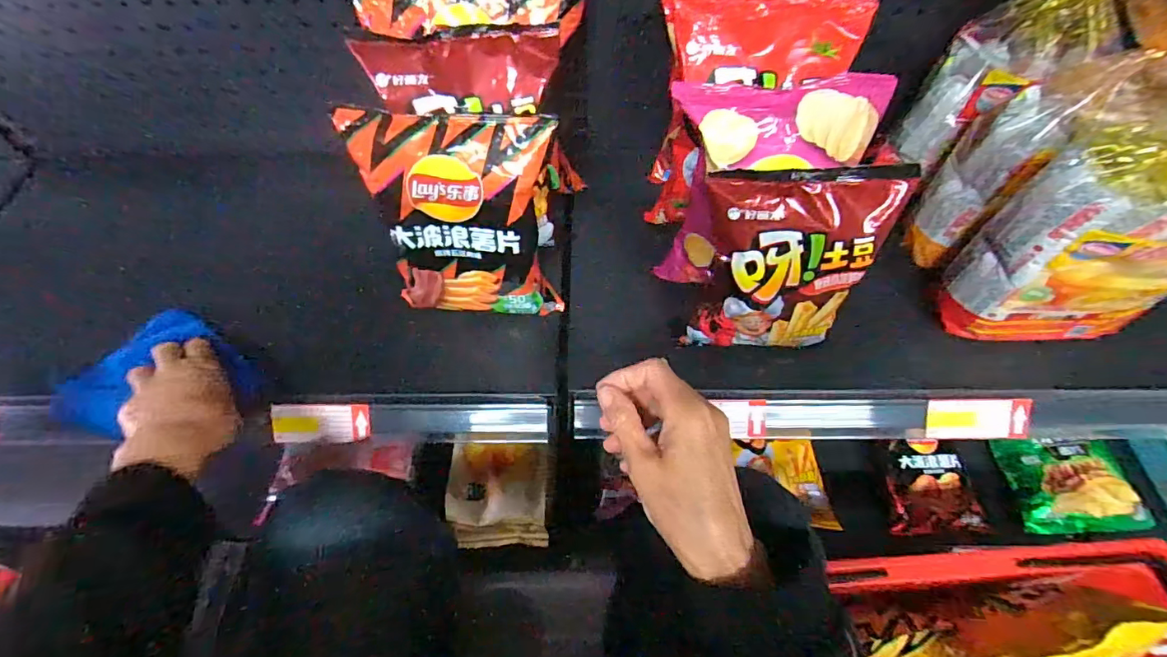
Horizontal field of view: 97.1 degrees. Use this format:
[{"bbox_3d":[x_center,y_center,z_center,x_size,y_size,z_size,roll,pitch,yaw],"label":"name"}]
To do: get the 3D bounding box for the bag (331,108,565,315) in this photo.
[{"bbox_3d":[-0.104,-0.087,0.447,0.159,0.182,0.064,1,58,2],"label":"bag"}]

